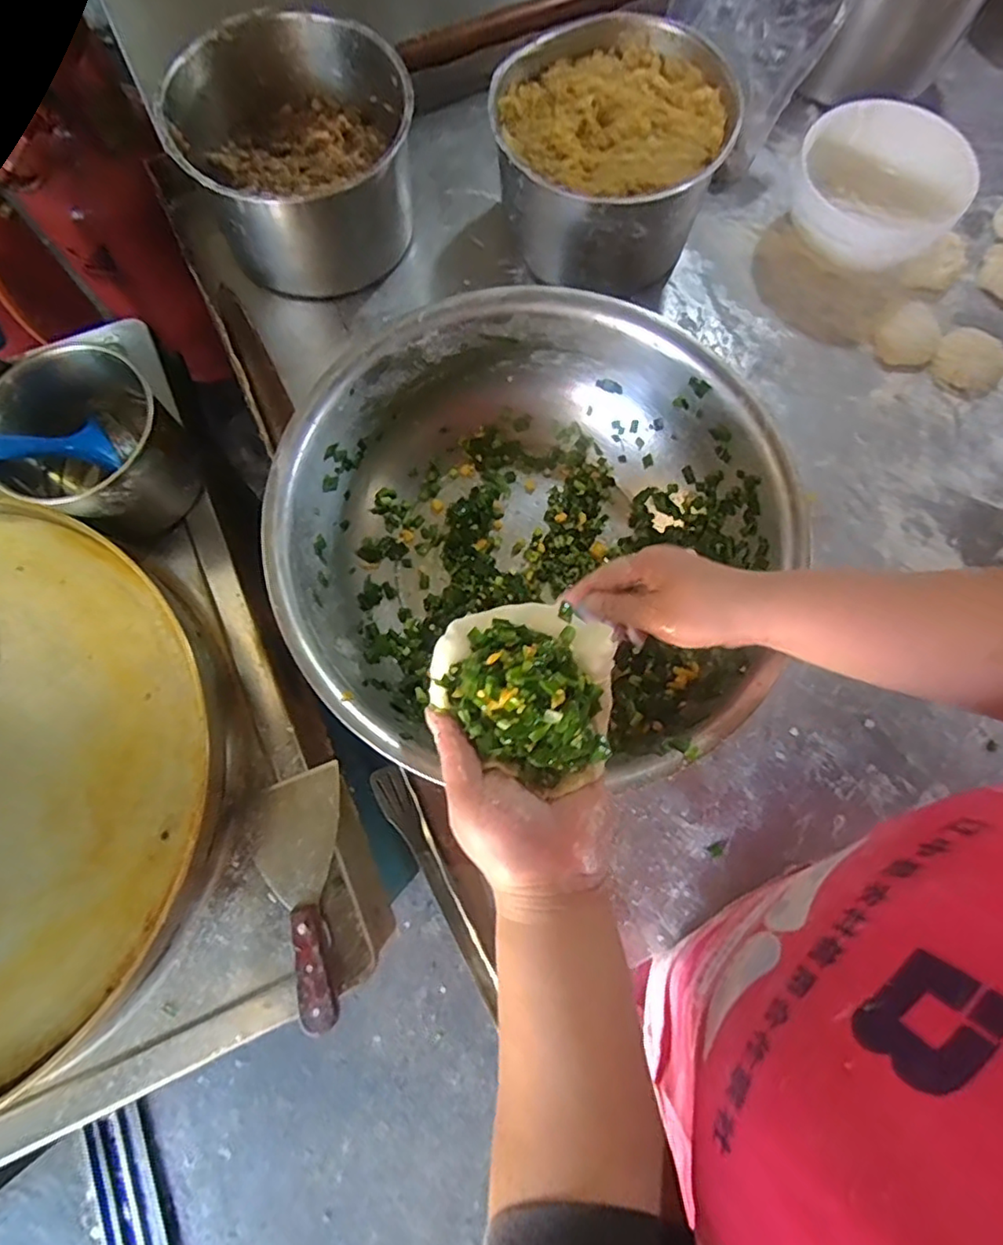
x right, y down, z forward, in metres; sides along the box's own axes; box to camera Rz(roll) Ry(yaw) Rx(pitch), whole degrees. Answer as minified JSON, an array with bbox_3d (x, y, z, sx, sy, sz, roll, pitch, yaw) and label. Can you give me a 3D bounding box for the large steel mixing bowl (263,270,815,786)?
[{"bbox_3d":[0.025,-0.070,0.493,0.371,0.116,0.355,0,75,-2],"label":"large steel mixing bowl"}]

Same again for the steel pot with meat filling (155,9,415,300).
[{"bbox_3d":[-0.189,-0.437,0.581,0.205,0.123,0.192,0,75,-2],"label":"steel pot with meat filling"}]

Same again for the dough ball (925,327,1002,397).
[{"bbox_3d":[0.462,-0.256,0.599,0.064,0.027,0.059,0,75,-2],"label":"dough ball"}]

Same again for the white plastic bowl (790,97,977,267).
[{"bbox_3d":[0.357,-0.415,0.605,0.156,0.086,0.147,0,75,-2],"label":"white plastic bowl"}]

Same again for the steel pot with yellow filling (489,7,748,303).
[{"bbox_3d":[0.098,-0.437,0.586,0.199,0.120,0.205,0,75,-2],"label":"steel pot with yellow filling"}]

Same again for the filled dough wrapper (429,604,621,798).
[{"bbox_3d":[0.012,0.037,0.339,0.098,0.034,0.103,0,75,-2],"label":"filled dough wrapper"}]

